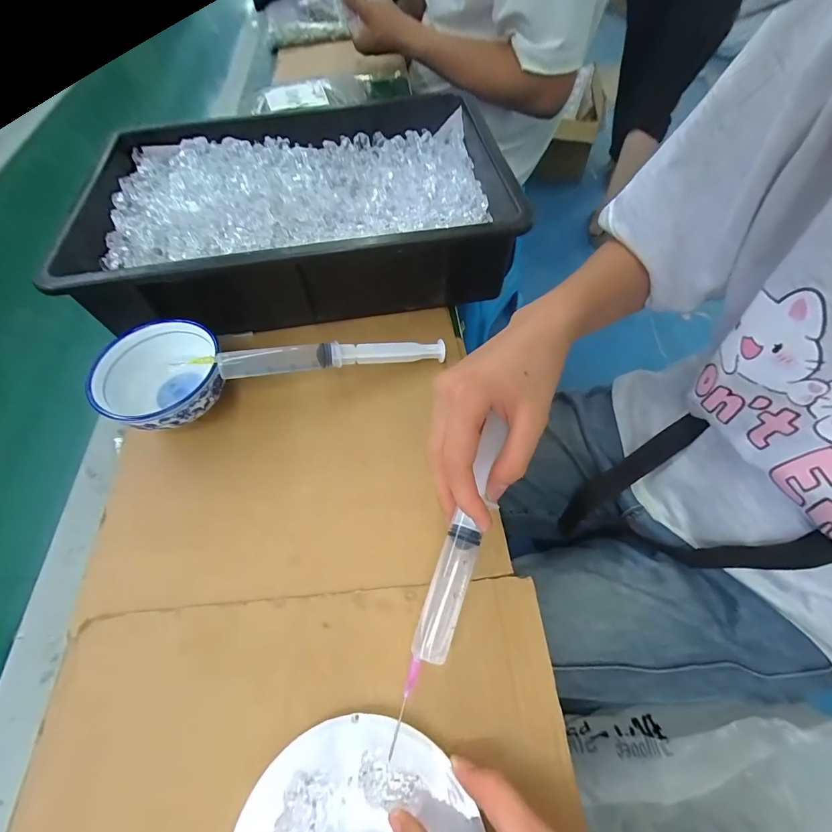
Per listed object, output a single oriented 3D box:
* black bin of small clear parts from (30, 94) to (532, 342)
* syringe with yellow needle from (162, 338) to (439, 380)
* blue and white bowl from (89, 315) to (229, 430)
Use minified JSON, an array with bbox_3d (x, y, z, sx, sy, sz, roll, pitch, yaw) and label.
[{"bbox_3d":[-0.127,-0.229,0.422,0.394,0.078,0.286,-8,60,-2],"label":"black bin of small clear parts"},{"bbox_3d":[-0.078,-0.050,0.334,0.213,0.018,0.016,-7,59,-16],"label":"syringe with yellow needle"},{"bbox_3d":[-0.210,-0.029,0.335,0.101,0.048,0.094,-1,60,2],"label":"blue and white bowl"}]

